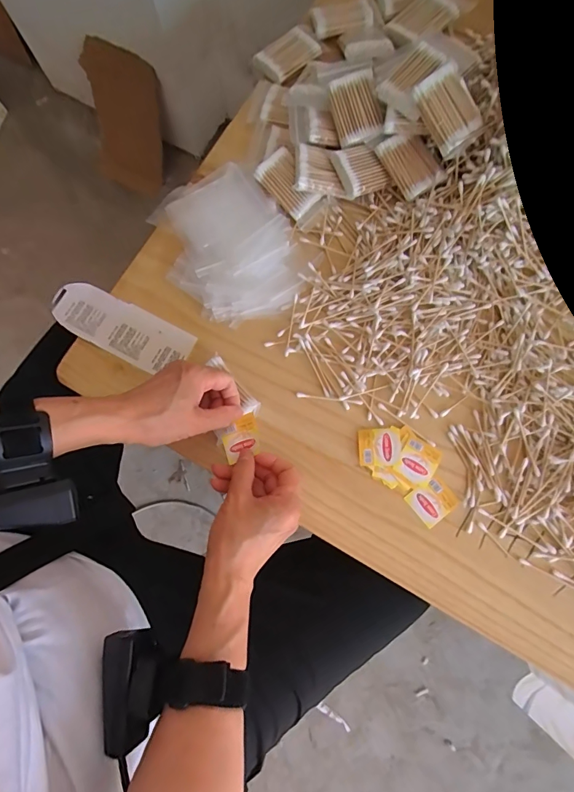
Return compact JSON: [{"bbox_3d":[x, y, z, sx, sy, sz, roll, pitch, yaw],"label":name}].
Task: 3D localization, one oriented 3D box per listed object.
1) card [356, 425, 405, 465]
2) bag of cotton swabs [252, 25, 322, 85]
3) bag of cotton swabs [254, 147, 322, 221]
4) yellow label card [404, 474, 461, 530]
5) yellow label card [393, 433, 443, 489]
[{"bbox_3d":[0.097,0.054,0.416,0.046,0.008,0.039,-8,77,0],"label":"card"},{"bbox_3d":[-0.001,-0.439,0.508,0.076,0.020,0.052,-42,80,-7],"label":"bag of cotton swabs"},{"bbox_3d":[0.001,-0.245,0.460,0.047,0.018,0.074,-39,96,-8],"label":"bag of cotton swabs"},{"bbox_3d":[0.149,0.107,0.405,0.043,0.004,0.038,-38,79,-2],"label":"yellow label card"},{"bbox_3d":[0.136,0.067,0.409,0.039,0.004,0.044,33,81,8],"label":"yellow label card"}]

